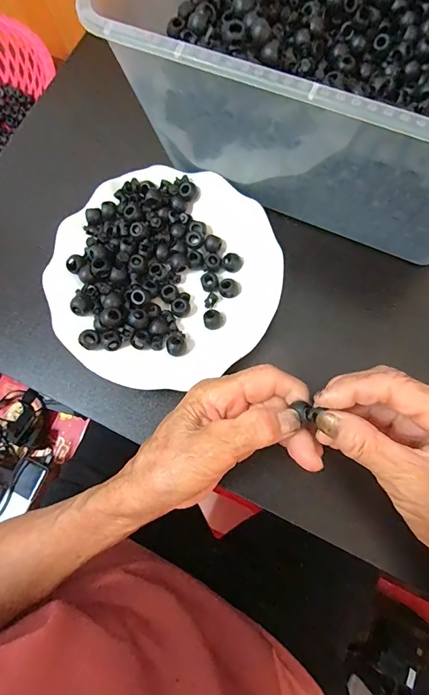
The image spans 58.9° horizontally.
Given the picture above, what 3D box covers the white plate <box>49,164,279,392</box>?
[{"bbox_3d":[-0.036,-0.060,0.306,0.182,0.029,0.172,-1,76,4],"label":"white plate"}]

